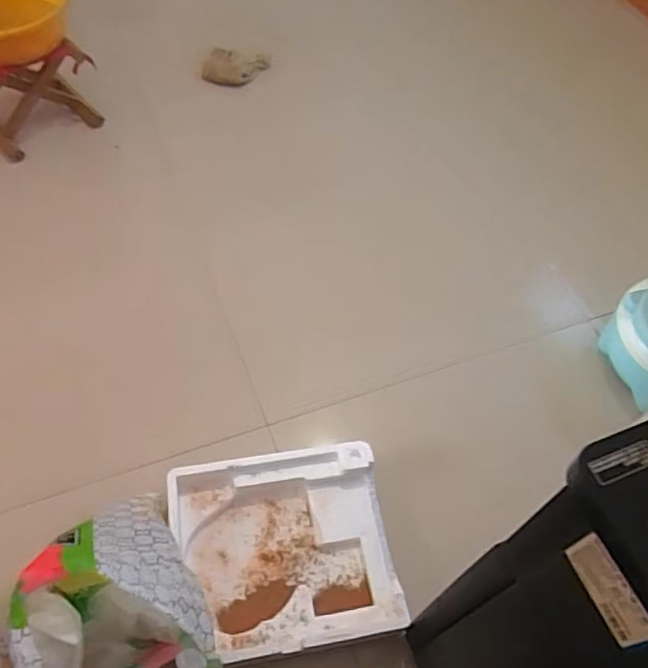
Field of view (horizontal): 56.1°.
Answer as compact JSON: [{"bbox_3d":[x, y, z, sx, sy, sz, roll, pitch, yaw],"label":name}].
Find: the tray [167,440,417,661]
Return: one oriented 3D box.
[{"bbox_3d":[-0.071,0.368,1.043,0.364,0.068,0.323,-8,57,-9],"label":"tray"}]

